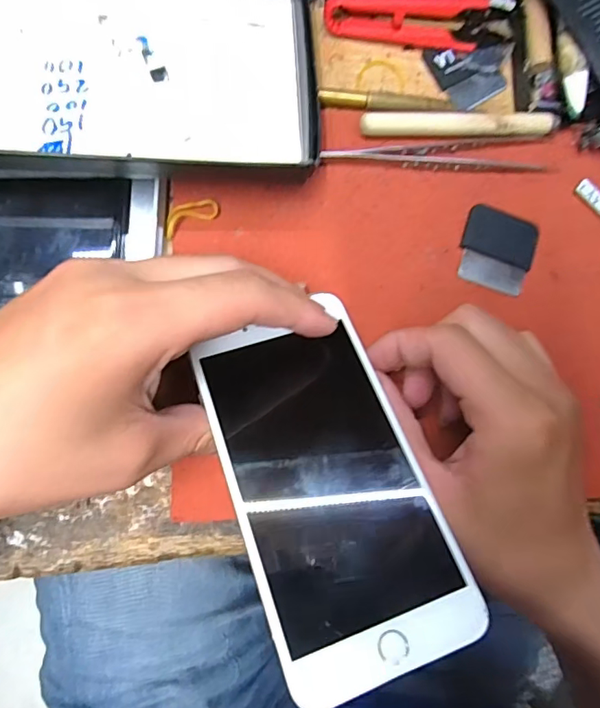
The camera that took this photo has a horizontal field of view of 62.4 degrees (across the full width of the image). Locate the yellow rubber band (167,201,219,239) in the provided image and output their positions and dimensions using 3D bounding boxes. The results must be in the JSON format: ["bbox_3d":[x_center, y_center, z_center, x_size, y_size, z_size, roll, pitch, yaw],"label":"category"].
[{"bbox_3d":[-0.053,-0.068,0.239,0.028,0.006,0.013,-26,92,-9],"label":"yellow rubber band"}]

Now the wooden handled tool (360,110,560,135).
[{"bbox_3d":[0.083,-0.120,0.258,0.105,0.009,0.010,-4,88,-9],"label":"wooden handled tool"}]

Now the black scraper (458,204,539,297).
[{"bbox_3d":[0.105,-0.055,0.261,0.039,0.004,0.043,17,85,-8],"label":"black scraper"}]

